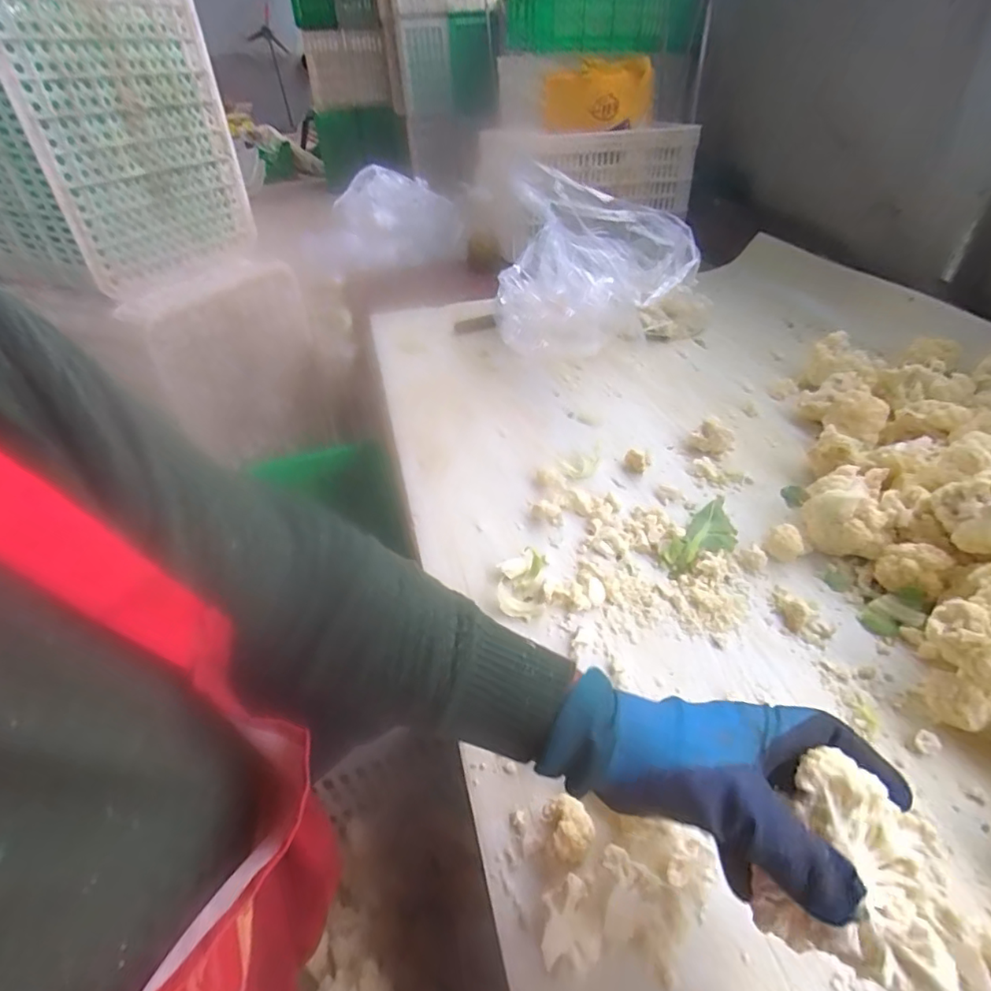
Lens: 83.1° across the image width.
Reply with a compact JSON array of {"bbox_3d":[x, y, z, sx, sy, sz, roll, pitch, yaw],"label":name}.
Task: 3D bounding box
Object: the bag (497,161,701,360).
[{"bbox_3d":[0.181,-0.465,1.119,0.333,0.280,0.363,30,50,34],"label":"bag"}]

